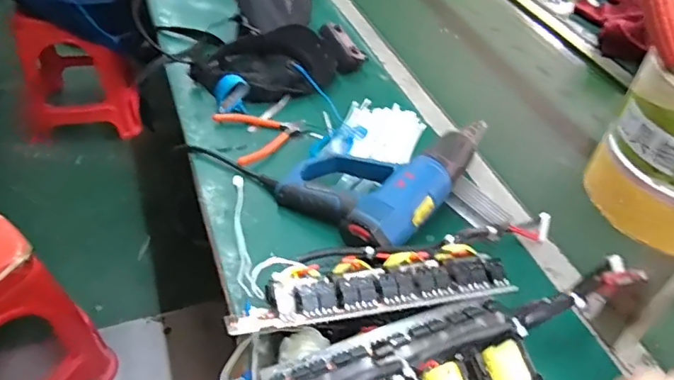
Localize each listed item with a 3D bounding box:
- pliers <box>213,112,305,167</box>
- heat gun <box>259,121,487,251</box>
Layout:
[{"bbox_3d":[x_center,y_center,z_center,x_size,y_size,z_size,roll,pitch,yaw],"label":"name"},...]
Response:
[{"bbox_3d":[-0.113,-0.095,0.867,0.136,0.017,0.128,-15,47,-22],"label":"pliers"},{"bbox_3d":[0.076,-0.028,0.760,0.285,0.085,0.211,-27,53,-31],"label":"heat gun"}]

